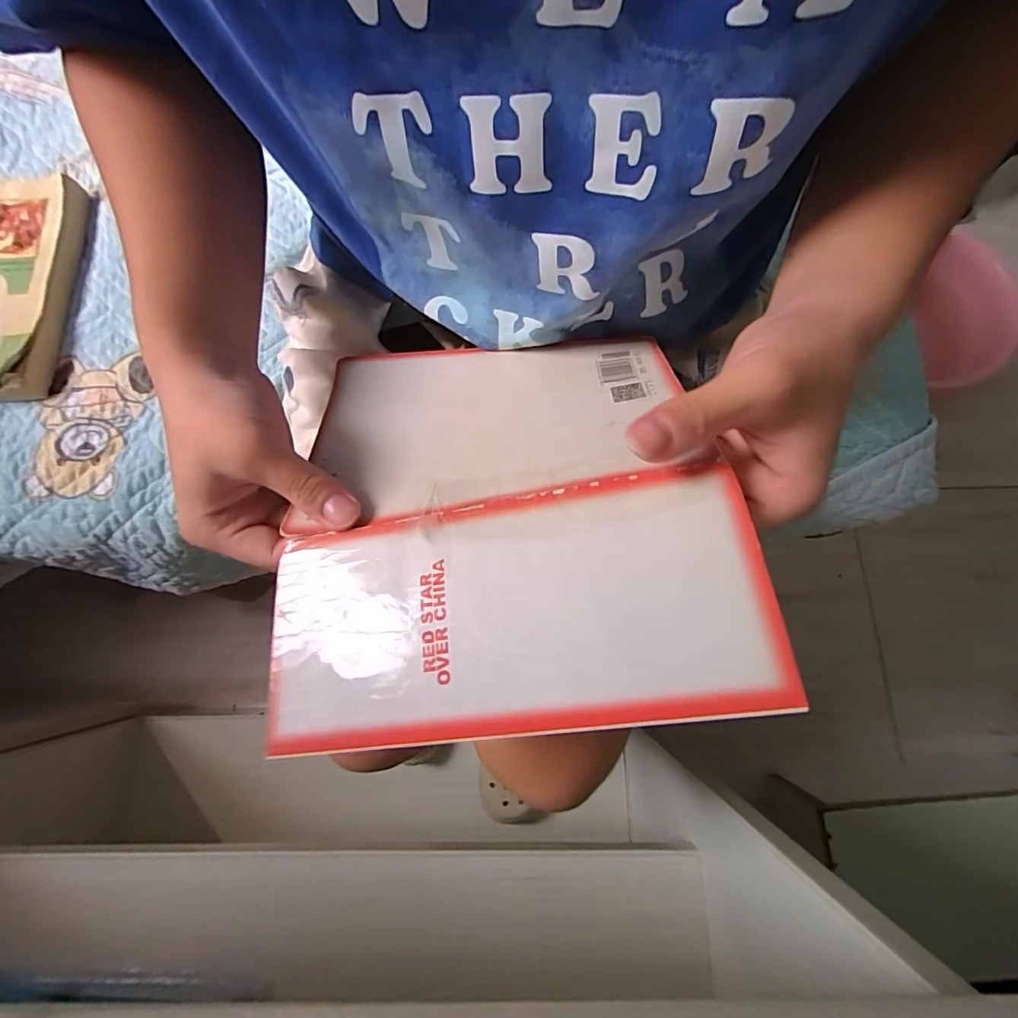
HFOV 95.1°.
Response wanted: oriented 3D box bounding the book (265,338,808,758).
[{"bbox_3d":[-0.008,-0.013,0.235,0.204,0.025,0.227,-9,52,10],"label":"book"}]

